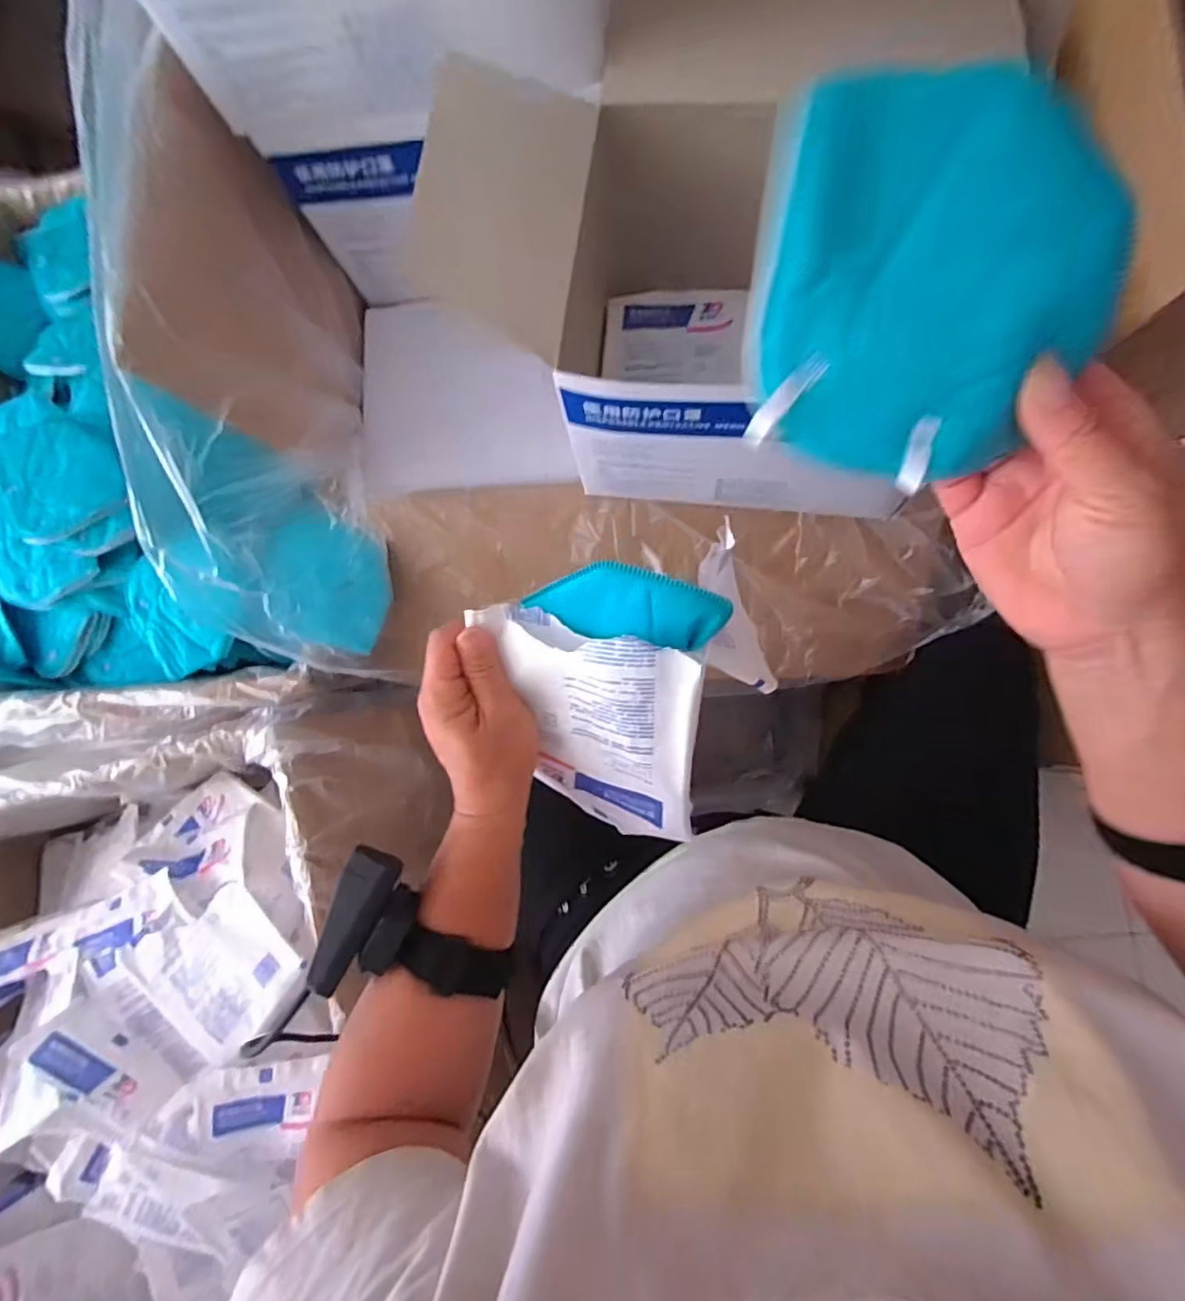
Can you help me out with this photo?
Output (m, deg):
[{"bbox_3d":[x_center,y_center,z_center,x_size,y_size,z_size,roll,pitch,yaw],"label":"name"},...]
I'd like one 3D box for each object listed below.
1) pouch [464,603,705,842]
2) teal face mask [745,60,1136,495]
[{"bbox_3d":[0.002,0.048,0.336,0.116,0.015,0.144,10,125,21],"label":"pouch"},{"bbox_3d":[0.107,-0.109,0.185,0.107,0.010,0.103,6,128,4],"label":"teal face mask"}]

